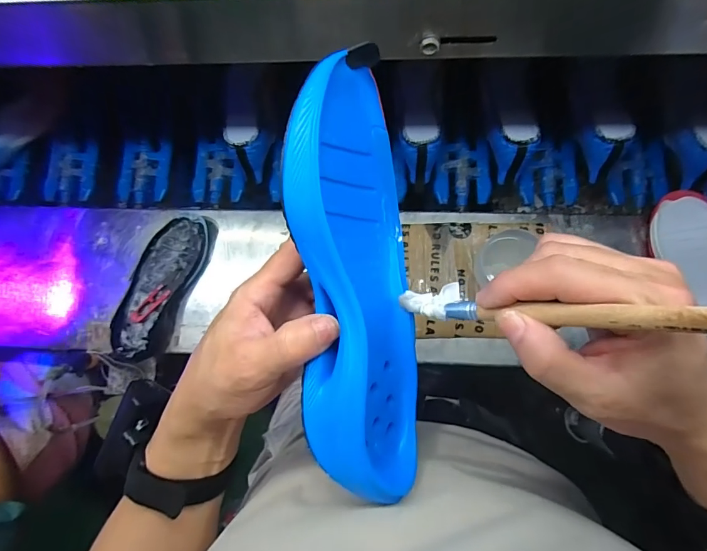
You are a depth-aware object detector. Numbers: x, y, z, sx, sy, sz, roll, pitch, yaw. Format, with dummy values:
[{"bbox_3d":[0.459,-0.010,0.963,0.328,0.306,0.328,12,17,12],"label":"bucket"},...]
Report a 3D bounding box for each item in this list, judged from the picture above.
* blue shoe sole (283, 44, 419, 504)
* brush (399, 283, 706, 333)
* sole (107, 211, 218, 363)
[{"bbox_3d":[0.004,0.000,0.254,0.032,0.094,0.248,-5,93,36],"label":"blue shoe sole"},{"bbox_3d":[0.093,0.016,0.202,0.021,0.179,0.020,14,82,-34],"label":"brush"},{"bbox_3d":[-0.299,0.014,0.646,0.093,0.051,0.232,14,84,8],"label":"sole"}]

